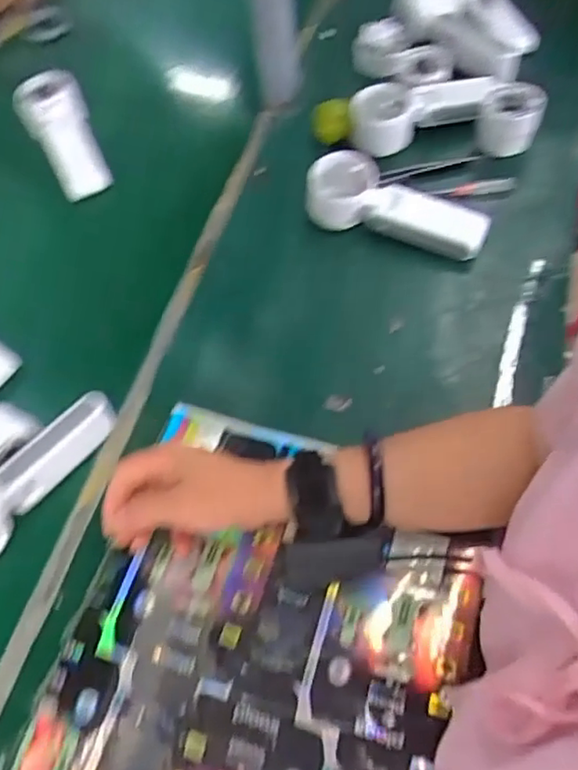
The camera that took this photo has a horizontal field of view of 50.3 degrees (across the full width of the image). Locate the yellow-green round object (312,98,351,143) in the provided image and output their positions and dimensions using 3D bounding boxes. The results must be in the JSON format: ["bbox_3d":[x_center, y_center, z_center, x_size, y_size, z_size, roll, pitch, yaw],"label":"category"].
[{"bbox_3d":[0.045,-0.282,0.654,0.038,0.029,0.038,-2,60,3],"label":"yellow-green round object"}]

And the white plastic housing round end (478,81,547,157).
[{"bbox_3d":[0.220,-0.267,0.618,0.056,0.047,0.047,9,62,9],"label":"white plastic housing round end"}]

